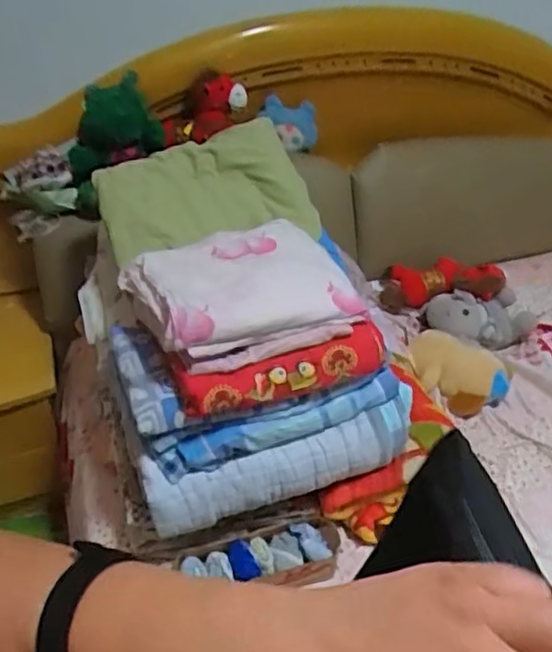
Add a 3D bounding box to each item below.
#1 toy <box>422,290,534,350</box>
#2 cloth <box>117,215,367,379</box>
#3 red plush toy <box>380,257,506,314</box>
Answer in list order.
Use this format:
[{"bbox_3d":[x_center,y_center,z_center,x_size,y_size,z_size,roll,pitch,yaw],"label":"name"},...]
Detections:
[{"bbox_3d":[0.532,-0.019,1.738,0.293,0.094,0.127,5,36,-23],"label":"toy"},{"bbox_3d":[-0.052,-0.061,1.087,0.322,0.084,0.278,-18,42,-22],"label":"cloth"},{"bbox_3d":[0.430,-0.114,1.837,0.339,0.112,0.135,-6,30,30],"label":"red plush toy"}]

